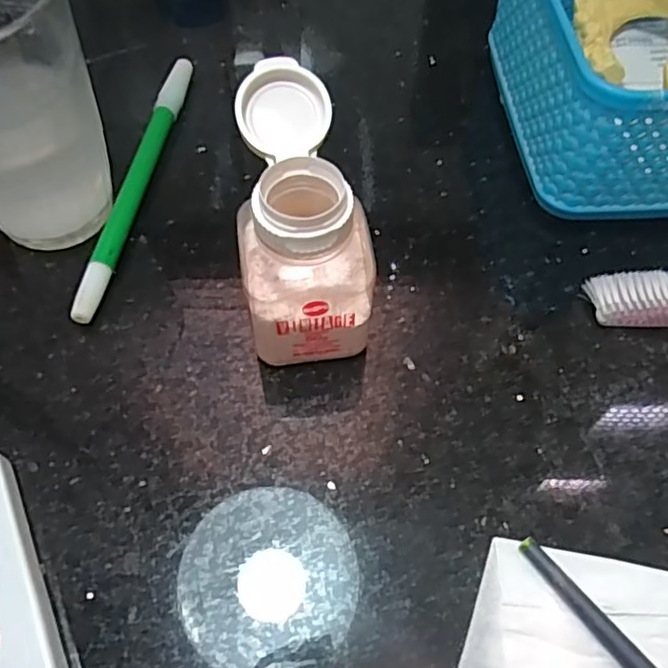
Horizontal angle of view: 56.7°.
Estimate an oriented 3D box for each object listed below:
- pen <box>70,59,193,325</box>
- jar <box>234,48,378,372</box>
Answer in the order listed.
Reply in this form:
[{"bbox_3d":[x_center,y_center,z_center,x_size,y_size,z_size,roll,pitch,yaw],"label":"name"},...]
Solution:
[{"bbox_3d":[-0.081,-0.066,0.261,0.010,0.011,0.143,7,59,2],"label":"pen"},{"bbox_3d":[-0.010,-0.035,0.205,0.041,0.076,0.065,-7,59,-6],"label":"jar"}]

